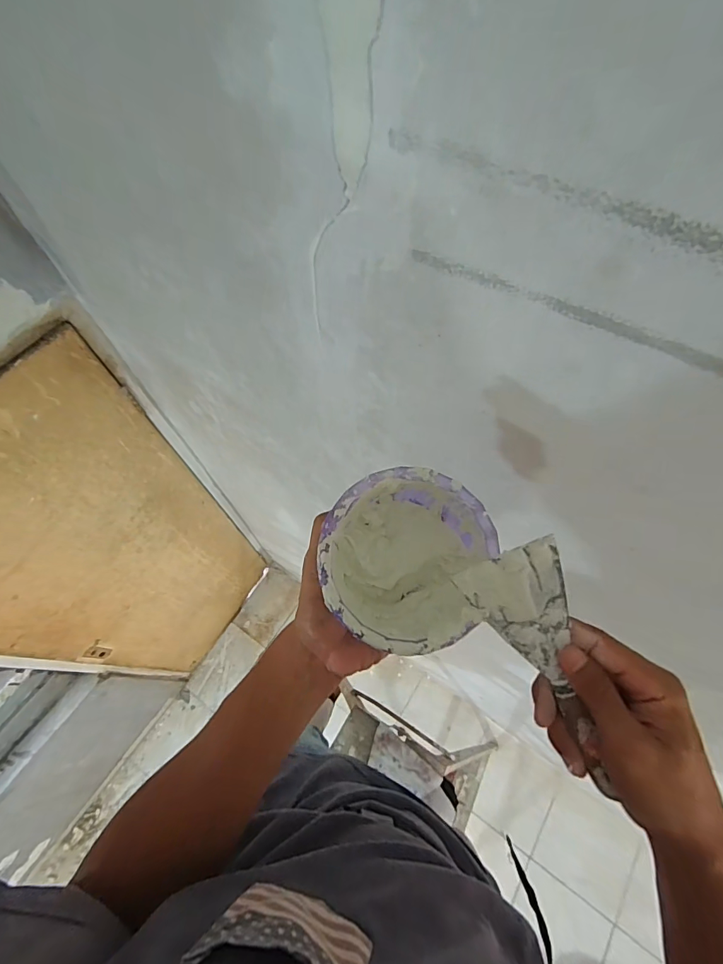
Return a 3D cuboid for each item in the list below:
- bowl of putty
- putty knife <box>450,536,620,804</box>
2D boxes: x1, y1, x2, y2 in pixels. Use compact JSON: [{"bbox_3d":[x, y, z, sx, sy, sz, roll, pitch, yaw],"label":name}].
[{"bbox_3d":[0.032,0.061,0.318,0.115,0.070,0.122,0,64,1],"label":"bowl of putty"},{"bbox_3d":[0.131,0.115,0.278,0.066,0.024,0.151,-31,89,18],"label":"putty knife"}]

